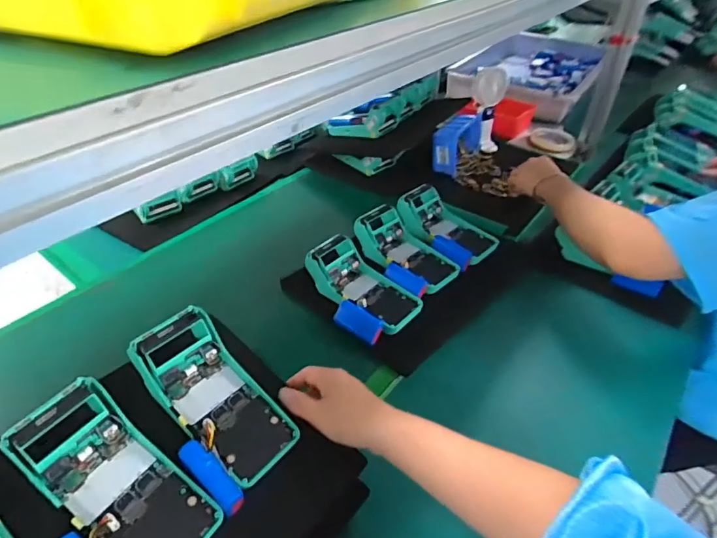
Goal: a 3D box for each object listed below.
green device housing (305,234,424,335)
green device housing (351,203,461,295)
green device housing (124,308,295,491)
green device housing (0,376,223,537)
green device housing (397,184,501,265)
[{"bbox_3d":[0.007,0.024,0.666,0.171,0.050,0.081,36,50,18],"label":"green device housing"},{"bbox_3d":[0.072,-0.037,0.718,0.101,0.051,0.170,-26,45,-28],"label":"green device housing"},{"bbox_3d":[-0.139,0.123,0.443,0.168,0.055,0.079,48,53,5],"label":"green device housing"},{"bbox_3d":[-0.199,0.177,0.378,0.167,0.045,0.071,44,49,2],"label":"green device housing"},{"bbox_3d":[0.149,-0.079,0.770,0.111,0.053,0.166,-30,47,-31],"label":"green device housing"}]

